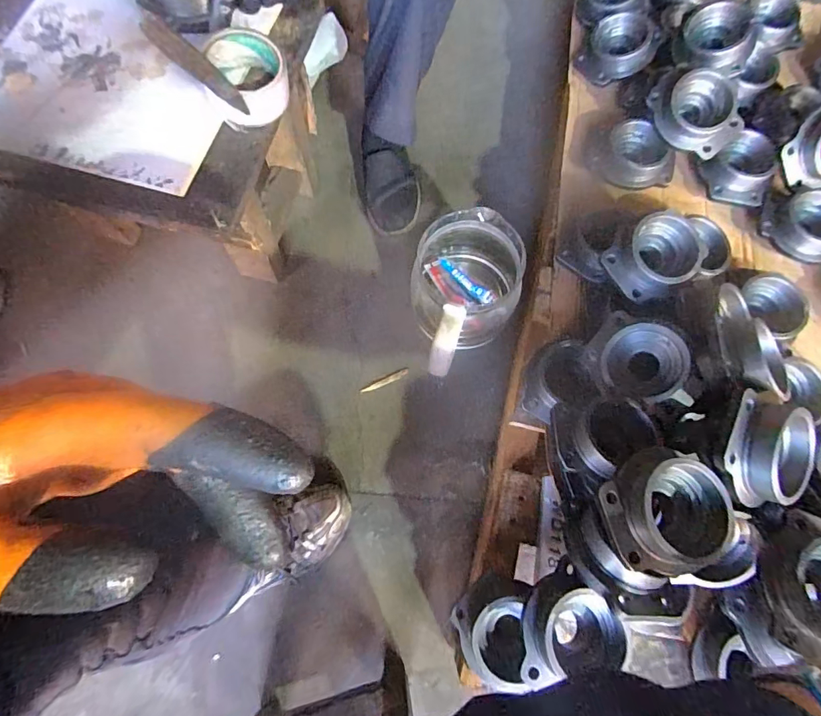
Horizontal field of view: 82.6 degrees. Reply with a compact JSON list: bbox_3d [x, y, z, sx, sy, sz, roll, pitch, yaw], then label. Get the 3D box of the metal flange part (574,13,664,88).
[{"bbox_3d":[0.323,-0.487,0.741,0.109,0.064,0.101,25,75,8],"label":"metal flange part"}]

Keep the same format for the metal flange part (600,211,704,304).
[{"bbox_3d":[0.291,-0.119,0.551,0.096,0.045,0.082,-34,76,-9],"label":"metal flange part"}]

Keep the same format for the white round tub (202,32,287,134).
[{"bbox_3d":[-0.189,-0.321,0.536,0.091,0.049,0.095,-23,74,-6],"label":"white round tub"}]

